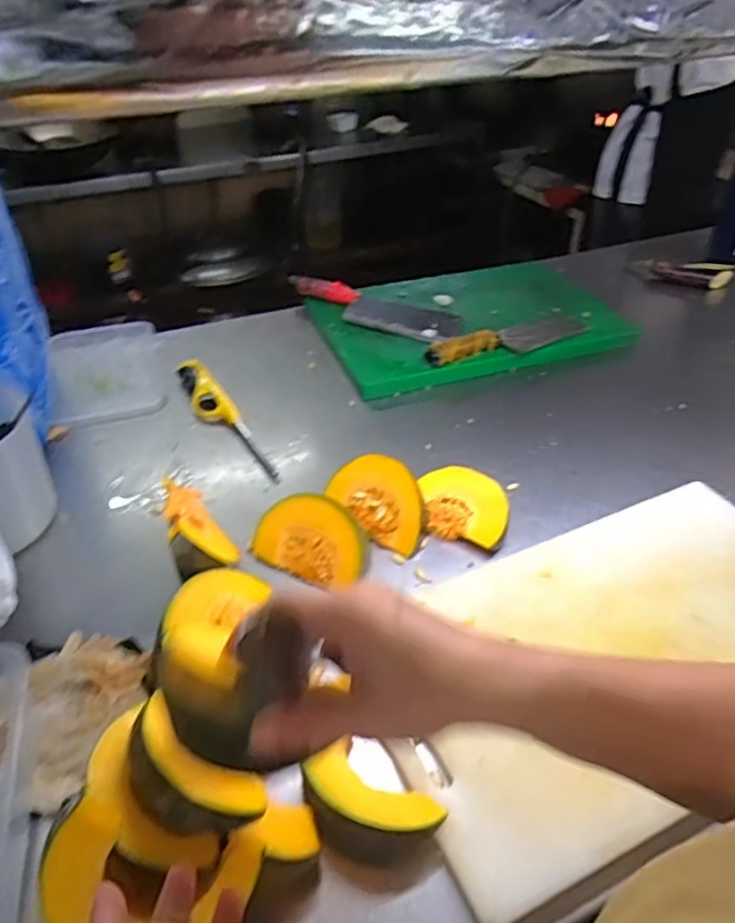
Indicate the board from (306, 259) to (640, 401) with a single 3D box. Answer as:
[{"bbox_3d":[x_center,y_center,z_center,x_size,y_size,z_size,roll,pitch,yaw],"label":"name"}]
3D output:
[{"bbox_3d":[0.163,-0.246,1.034,0.482,0.017,0.337,-14,43,-19],"label":"board"}]

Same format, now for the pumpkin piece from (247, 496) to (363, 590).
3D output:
[{"bbox_3d":[-0.051,0.079,0.641,0.122,0.067,0.075,22,45,27],"label":"pumpkin piece"}]

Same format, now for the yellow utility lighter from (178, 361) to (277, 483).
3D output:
[{"bbox_3d":[-0.185,-0.056,0.828,0.044,0.024,0.270,-21,46,-26],"label":"yellow utility lighter"}]

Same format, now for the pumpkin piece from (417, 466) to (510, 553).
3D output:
[{"bbox_3d":[0.100,0.048,0.671,0.093,0.027,0.083,13,60,18],"label":"pumpkin piece"}]

